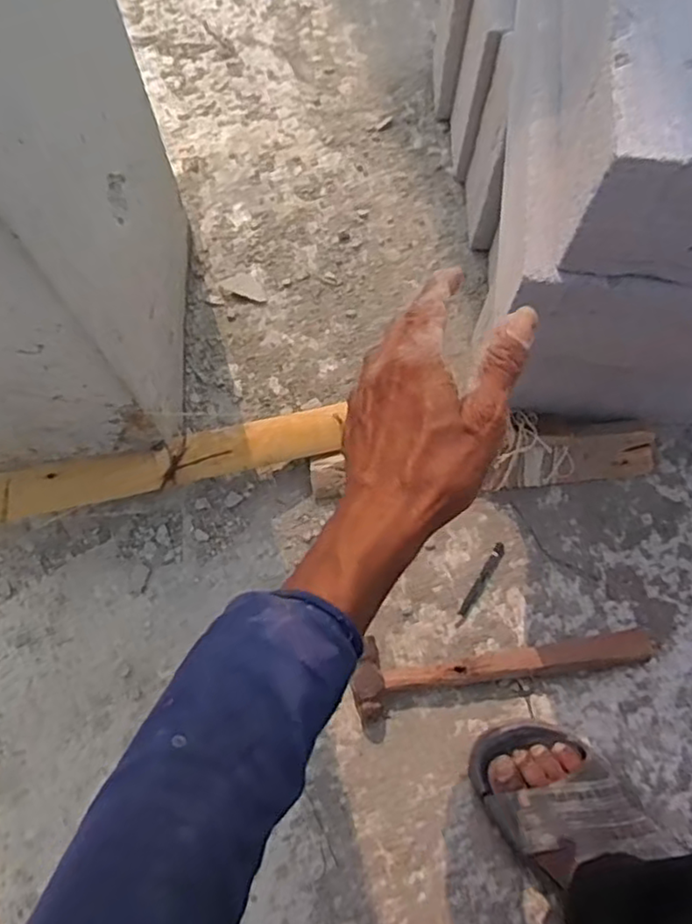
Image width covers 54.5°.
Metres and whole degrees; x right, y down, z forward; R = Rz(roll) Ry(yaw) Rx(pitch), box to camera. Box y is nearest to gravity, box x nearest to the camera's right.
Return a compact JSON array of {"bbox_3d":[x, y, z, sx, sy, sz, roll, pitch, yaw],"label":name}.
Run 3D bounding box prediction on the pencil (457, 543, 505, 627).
[{"bbox_3d":[0.132,0.120,0.663,0.012,0.008,0.091,31,74,10],"label":"pencil"}]

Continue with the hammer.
[{"bbox_3d":[0.148,0.191,0.633,0.278,0.031,0.064,-6,71,-2],"label":"hammer"}]

